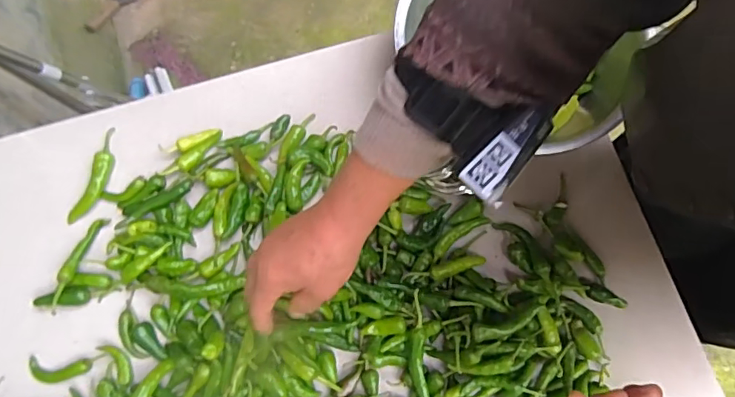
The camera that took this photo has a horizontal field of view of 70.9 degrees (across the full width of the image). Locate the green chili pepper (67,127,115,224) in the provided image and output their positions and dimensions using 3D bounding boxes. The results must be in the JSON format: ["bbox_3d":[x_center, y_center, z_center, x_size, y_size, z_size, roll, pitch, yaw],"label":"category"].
[{"bbox_3d":[-0.321,-0.028,0.609,0.030,0.019,0.118,17,79,9],"label":"green chili pepper"}]

